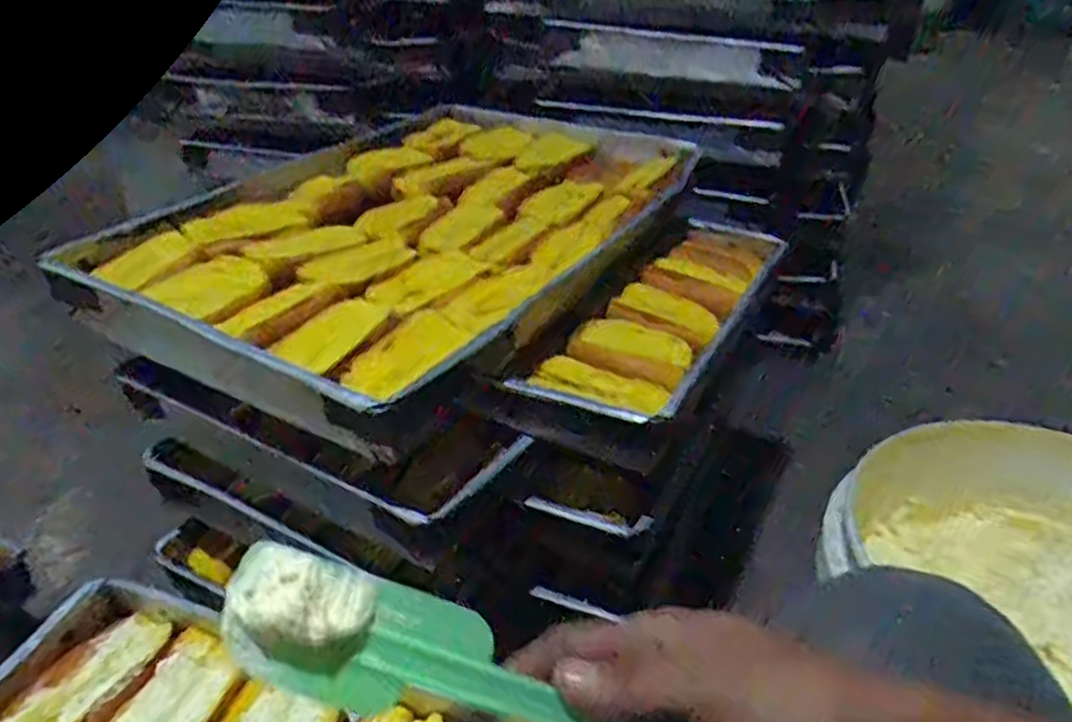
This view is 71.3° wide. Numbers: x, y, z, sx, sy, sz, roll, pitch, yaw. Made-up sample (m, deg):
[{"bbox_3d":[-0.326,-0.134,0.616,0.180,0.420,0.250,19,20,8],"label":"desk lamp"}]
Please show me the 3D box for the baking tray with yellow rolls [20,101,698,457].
[{"bbox_3d":[-0.105,-0.142,0.790,0.358,0.063,0.601,19,38,25],"label":"baking tray with yellow rolls"}]

